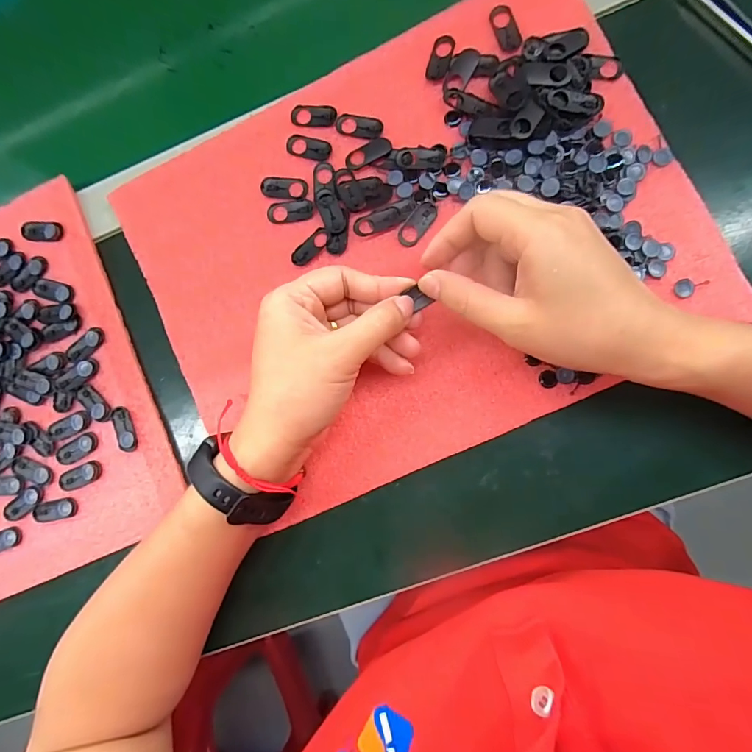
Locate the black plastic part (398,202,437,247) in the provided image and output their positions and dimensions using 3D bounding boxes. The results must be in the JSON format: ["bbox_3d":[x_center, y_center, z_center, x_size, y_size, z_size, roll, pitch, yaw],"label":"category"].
[{"bbox_3d":[0.027,-0.098,0.285,0.014,0.004,0.032,40,92,9],"label":"black plastic part"}]

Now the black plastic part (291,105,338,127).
[{"bbox_3d":[-0.042,-0.175,0.297,0.031,0.004,0.014,8,87,9],"label":"black plastic part"}]

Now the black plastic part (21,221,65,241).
[{"bbox_3d":[-0.241,-0.105,0.320,0.031,0.004,0.014,3,86,8],"label":"black plastic part"}]

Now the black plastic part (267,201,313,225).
[{"bbox_3d":[-0.058,-0.111,0.300,0.031,0.005,0.013,-7,85,8],"label":"black plastic part"}]

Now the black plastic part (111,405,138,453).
[{"bbox_3d":[-0.173,0.037,0.305,0.013,0.004,0.031,-18,83,6],"label":"black plastic part"}]

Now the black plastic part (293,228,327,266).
[{"bbox_3d":[-0.044,-0.085,0.293,0.030,0.004,0.012,-45,81,3],"label":"black plastic part"}]

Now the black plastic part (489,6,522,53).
[{"bbox_3d":[0.083,-0.223,0.285,0.013,0.005,0.033,-20,83,6],"label":"black plastic part"}]

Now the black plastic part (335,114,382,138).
[{"bbox_3d":[-0.011,-0.166,0.294,0.031,0.004,0.014,13,88,9],"label":"black plastic part"}]

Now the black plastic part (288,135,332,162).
[{"bbox_3d":[-0.045,-0.154,0.297,0.030,0.004,0.014,13,88,9],"label":"black plastic part"}]

